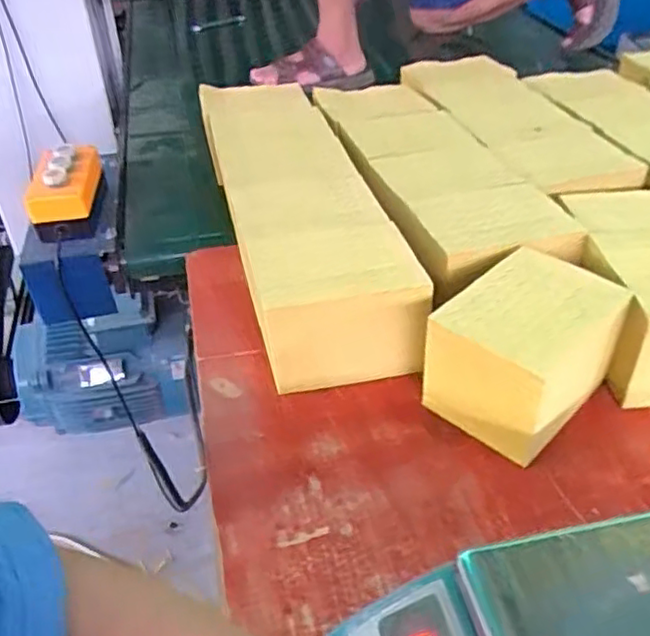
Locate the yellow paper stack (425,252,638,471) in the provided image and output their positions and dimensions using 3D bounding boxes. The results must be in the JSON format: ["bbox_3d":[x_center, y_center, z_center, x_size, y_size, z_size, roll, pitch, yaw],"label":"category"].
[{"bbox_3d":[0.192,0.034,0.619,0.163,0.114,0.125,-31,48,-31],"label":"yellow paper stack"}]

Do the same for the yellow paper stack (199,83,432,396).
[{"bbox_3d":[-0.046,-0.147,0.822,0.162,0.128,0.556,-10,40,-11],"label":"yellow paper stack"}]

